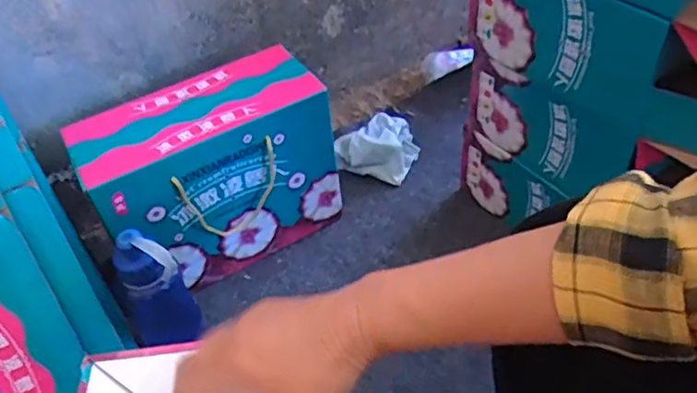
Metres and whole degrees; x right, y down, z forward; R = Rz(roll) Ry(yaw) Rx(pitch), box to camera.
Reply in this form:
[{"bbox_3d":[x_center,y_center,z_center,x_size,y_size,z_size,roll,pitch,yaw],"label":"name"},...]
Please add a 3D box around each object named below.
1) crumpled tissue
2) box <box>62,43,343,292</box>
[{"bbox_3d":[0.053,-0.101,1.101,0.140,0.042,0.144,14,50,19],"label":"crumpled tissue"},{"bbox_3d":[-0.192,-0.029,0.914,0.330,0.259,0.149,-27,49,-18],"label":"box"}]

